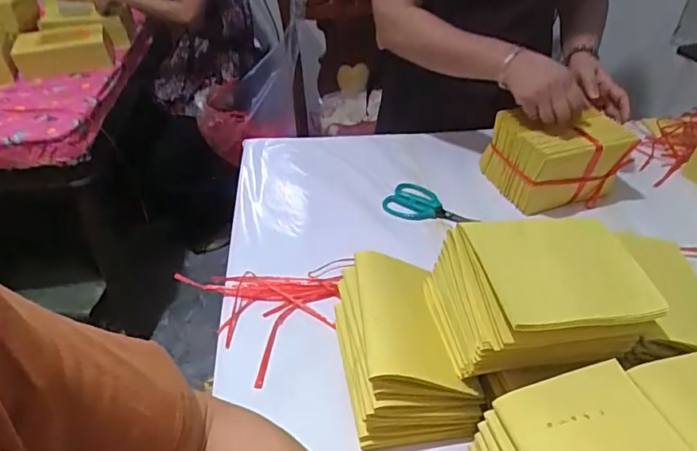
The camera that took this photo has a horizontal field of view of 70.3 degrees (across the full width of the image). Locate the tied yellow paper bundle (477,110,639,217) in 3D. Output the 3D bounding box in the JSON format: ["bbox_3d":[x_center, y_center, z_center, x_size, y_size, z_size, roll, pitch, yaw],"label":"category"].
[{"bbox_3d":[0.324,-0.108,0.788,0.164,0.124,0.118,-7,40,-9],"label":"tied yellow paper bundle"}]

